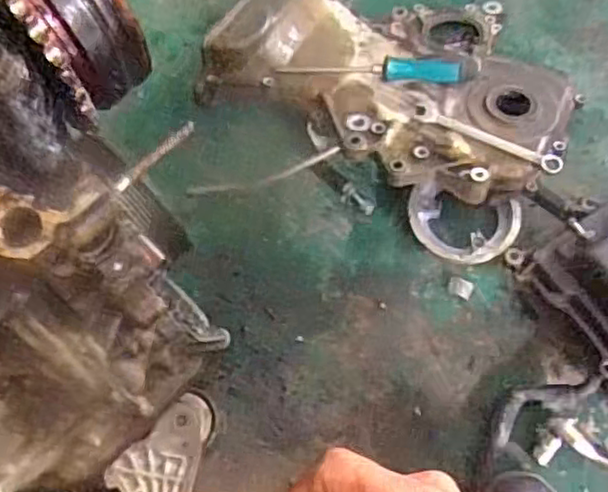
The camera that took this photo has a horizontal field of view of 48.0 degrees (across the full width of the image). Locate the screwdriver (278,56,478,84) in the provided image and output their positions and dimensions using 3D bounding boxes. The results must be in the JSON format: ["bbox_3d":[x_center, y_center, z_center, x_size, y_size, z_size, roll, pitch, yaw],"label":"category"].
[{"bbox_3d":[0.084,-0.206,0.779,0.222,0.025,0.030,7,66,7],"label":"screwdriver"}]

